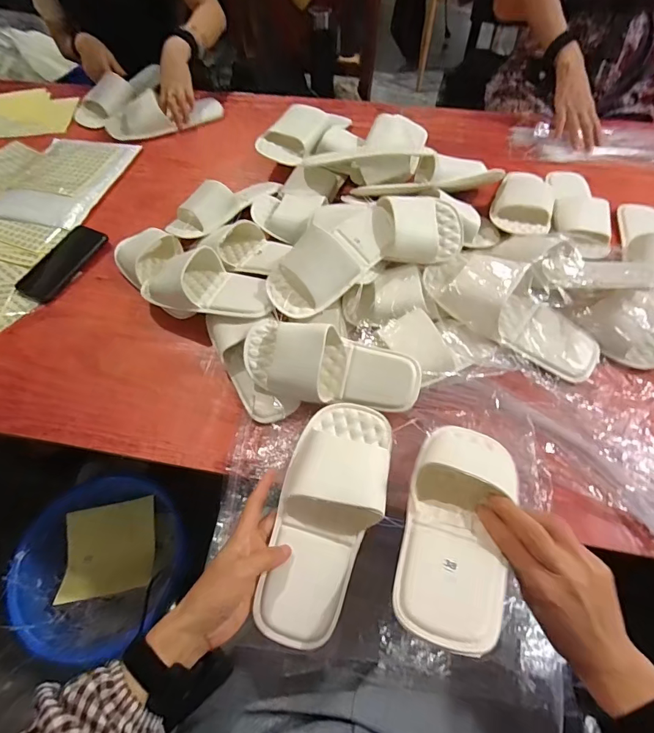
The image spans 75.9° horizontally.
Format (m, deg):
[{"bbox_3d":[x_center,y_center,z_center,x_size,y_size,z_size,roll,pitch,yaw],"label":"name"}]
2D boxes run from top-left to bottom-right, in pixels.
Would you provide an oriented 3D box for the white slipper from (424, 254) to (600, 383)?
[{"bbox_3d":[0.263,-0.082,0.606,0.267,0.064,0.111,39,69,21],"label":"white slipper"}]

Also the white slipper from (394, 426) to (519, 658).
[{"bbox_3d":[0.130,0.131,0.395,0.098,0.048,0.244,18,36,13],"label":"white slipper"}]

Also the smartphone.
[{"bbox_3d":[-0.468,-0.186,0.743,0.080,0.006,0.163,23,64,15],"label":"smartphone"}]

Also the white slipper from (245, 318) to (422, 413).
[{"bbox_3d":[0.002,0.002,0.553,0.235,0.054,0.101,15,87,14],"label":"white slipper"}]

